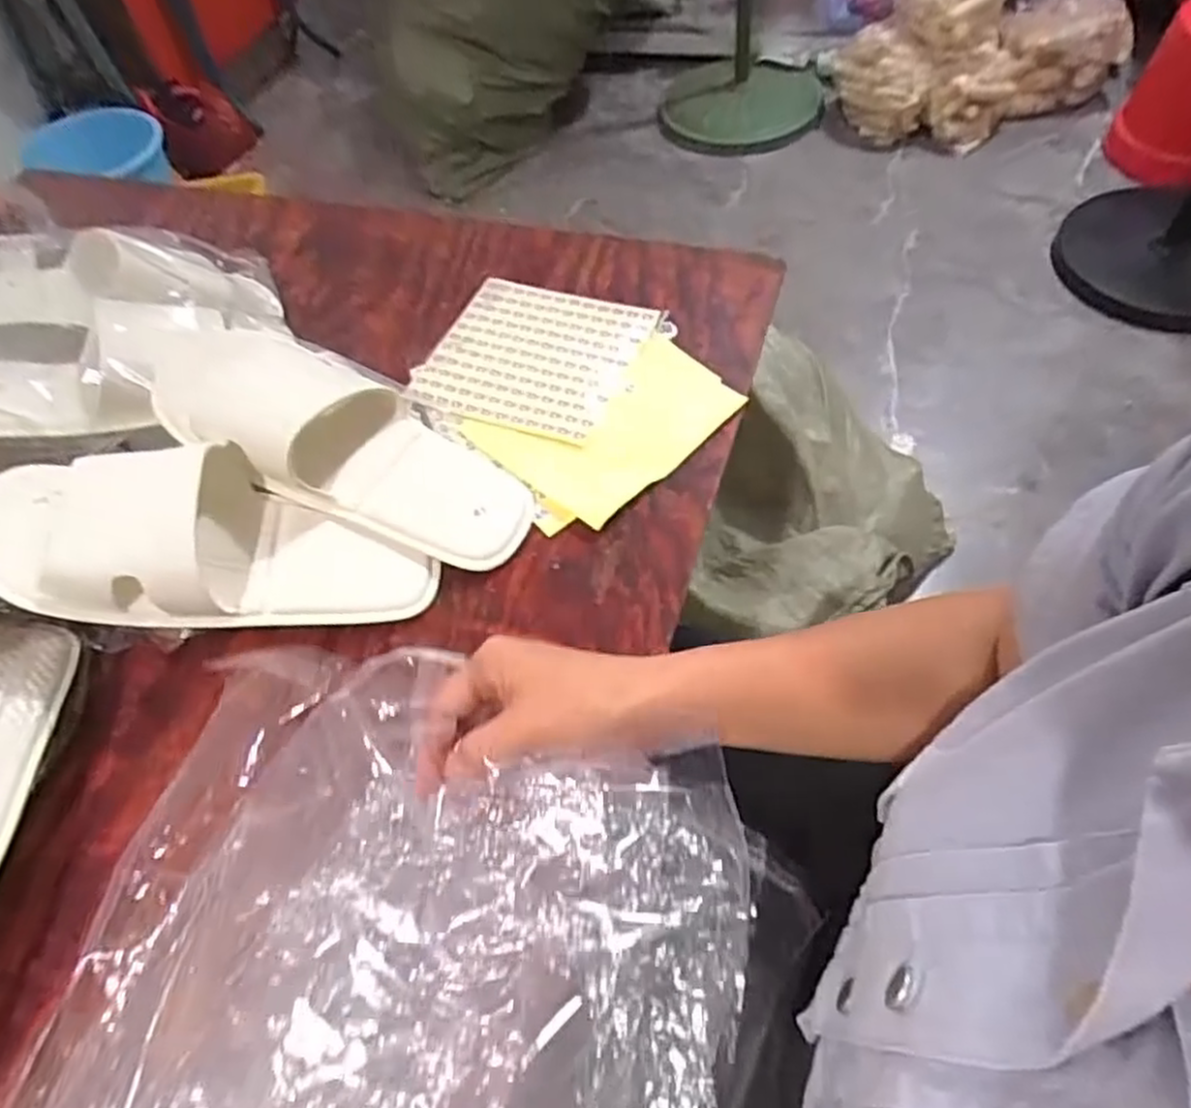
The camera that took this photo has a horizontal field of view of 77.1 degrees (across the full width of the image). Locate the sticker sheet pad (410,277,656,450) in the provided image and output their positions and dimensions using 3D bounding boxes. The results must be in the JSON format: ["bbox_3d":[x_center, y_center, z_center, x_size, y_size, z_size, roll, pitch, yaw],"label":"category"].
[{"bbox_3d":[-0.051,-0.170,0.631,0.172,0.008,0.163,16,60,15],"label":"sticker sheet pad"}]

